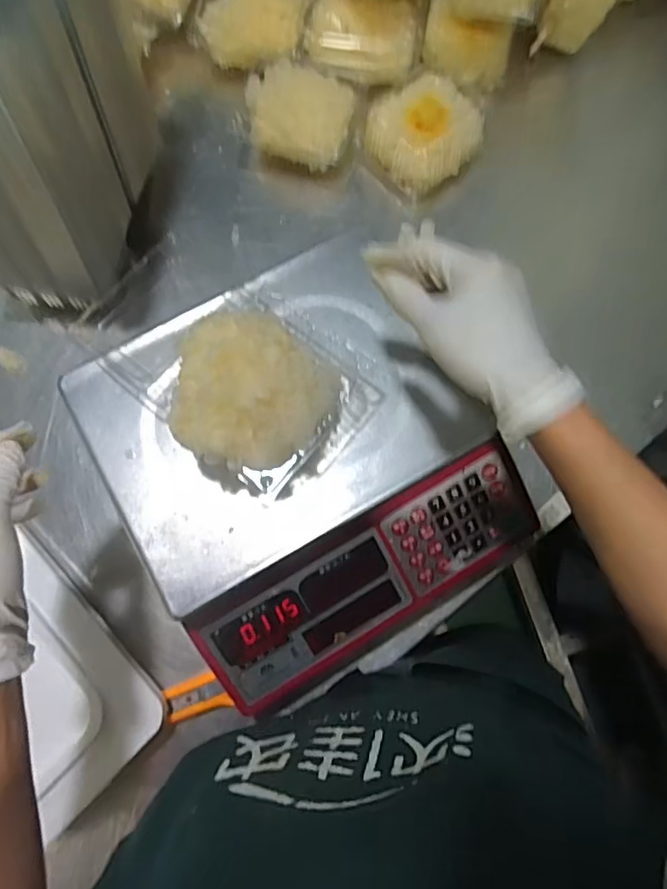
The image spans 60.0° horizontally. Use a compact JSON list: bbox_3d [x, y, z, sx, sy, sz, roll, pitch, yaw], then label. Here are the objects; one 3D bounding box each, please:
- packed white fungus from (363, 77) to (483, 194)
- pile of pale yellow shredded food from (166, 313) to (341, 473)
[{"bbox_3d":[0.096,-0.336,0.638,0.105,0.062,0.110,0,76,1],"label":"packed white fungus"},{"bbox_3d":[-0.053,-0.037,0.427,0.105,0.076,0.109,5,76,2],"label":"pile of pale yellow shredded food"}]

